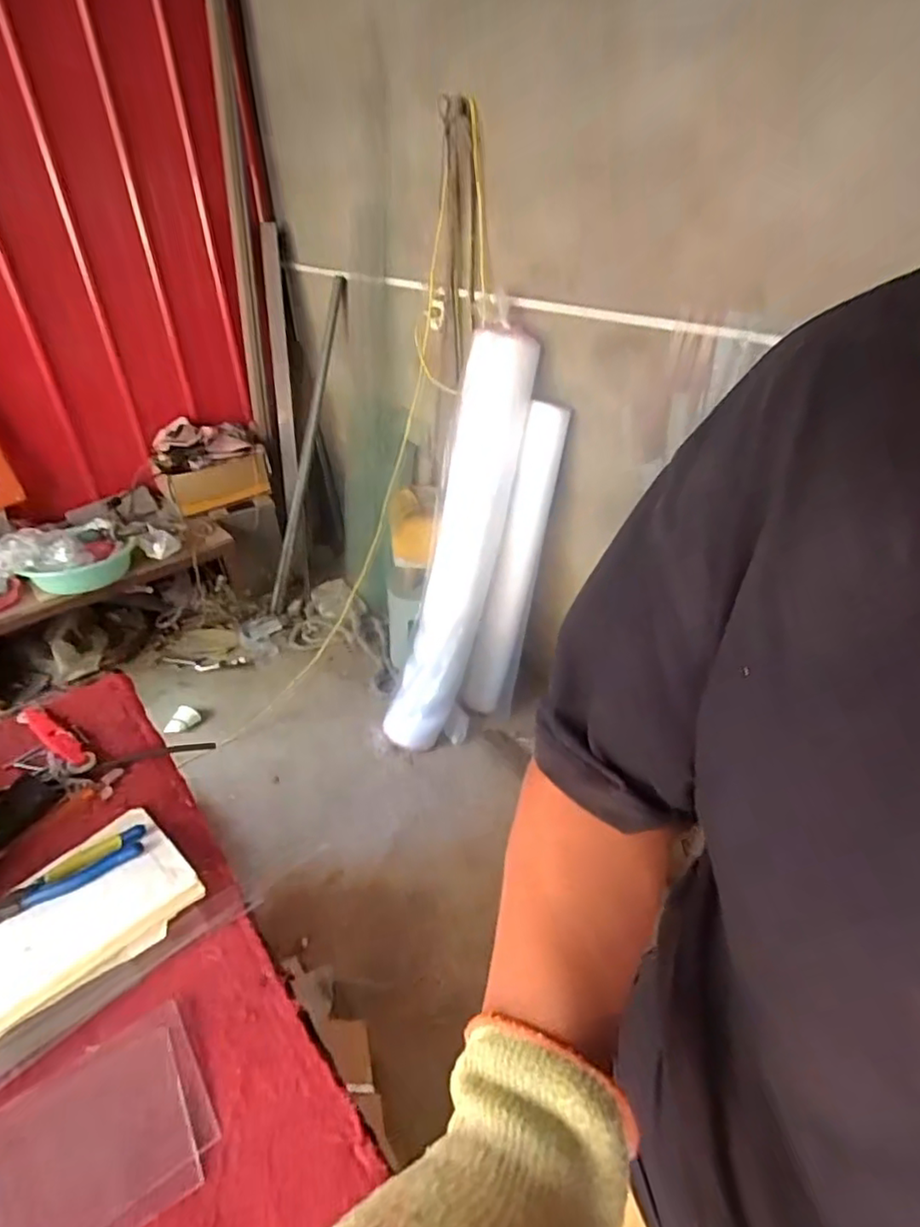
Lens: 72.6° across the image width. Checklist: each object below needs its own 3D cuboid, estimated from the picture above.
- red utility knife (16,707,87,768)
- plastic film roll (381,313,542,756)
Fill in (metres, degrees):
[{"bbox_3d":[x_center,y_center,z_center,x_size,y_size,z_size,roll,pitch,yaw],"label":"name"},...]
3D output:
[{"bbox_3d":[-0.566,0.168,0.870,0.181,0.019,0.030,23,41,30],"label":"red utility knife"},{"bbox_3d":[0.000,-0.199,1.885,0.198,1.209,0.206,14,8,-2],"label":"plastic film roll"}]

